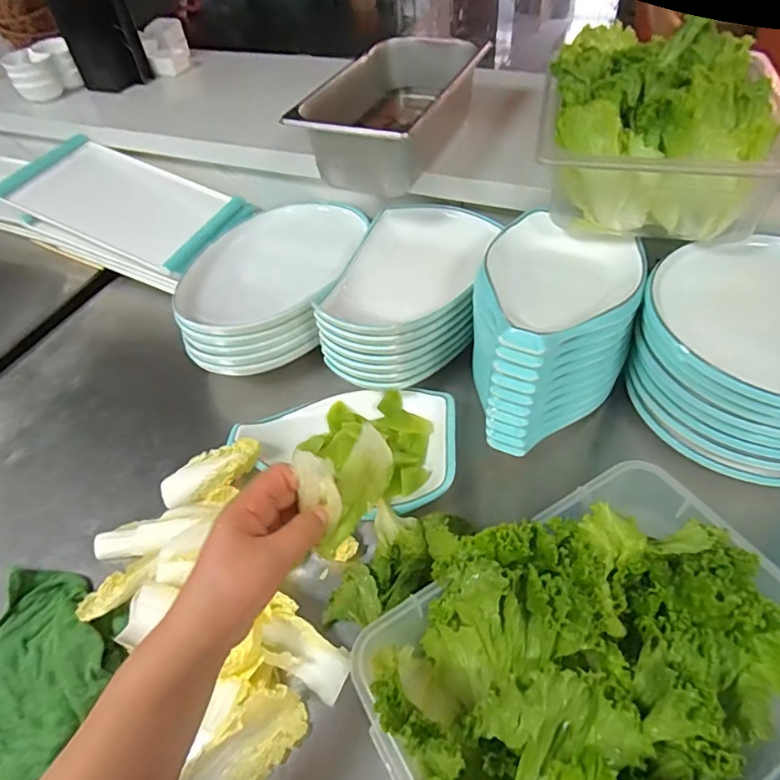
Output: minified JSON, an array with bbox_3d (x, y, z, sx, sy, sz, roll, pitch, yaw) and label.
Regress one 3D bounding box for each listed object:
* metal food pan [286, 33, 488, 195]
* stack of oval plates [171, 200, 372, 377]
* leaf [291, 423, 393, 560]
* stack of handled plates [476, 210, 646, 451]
[{"bbox_3d":[0.013,-0.398,0.758,0.175,0.100,0.346,17,53,20],"label":"metal food pan"},{"bbox_3d":[-0.166,-0.163,0.764,0.212,0.077,0.328,4,50,10],"label":"stack of oval plates"},{"bbox_3d":[-0.029,0.057,0.361,0.042,0.051,0.092,27,56,26],"label":"leaf"},{"bbox_3d":[0.183,-0.069,0.604,0.177,0.161,0.260,17,53,20],"label":"stack of handled plates"}]

